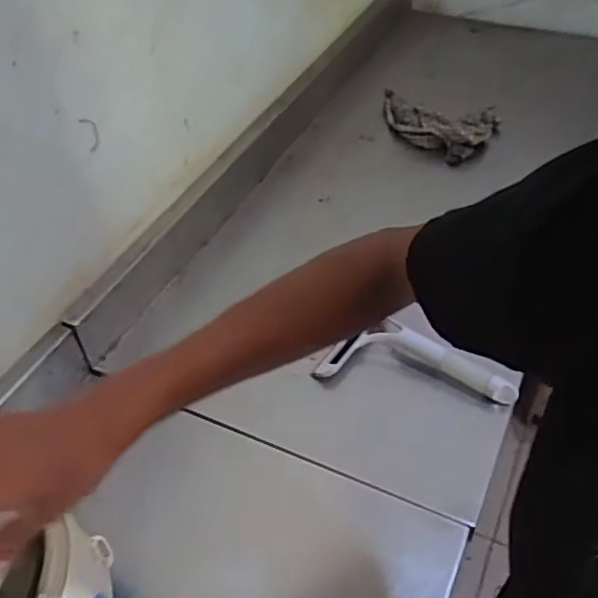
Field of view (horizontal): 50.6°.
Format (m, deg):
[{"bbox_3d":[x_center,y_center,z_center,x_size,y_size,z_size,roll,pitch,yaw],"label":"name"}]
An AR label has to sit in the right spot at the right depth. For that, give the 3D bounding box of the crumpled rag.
[{"bbox_3d":[0.260,-0.343,1.256,0.230,0.059,0.155,22,51,24],"label":"crumpled rag"}]

